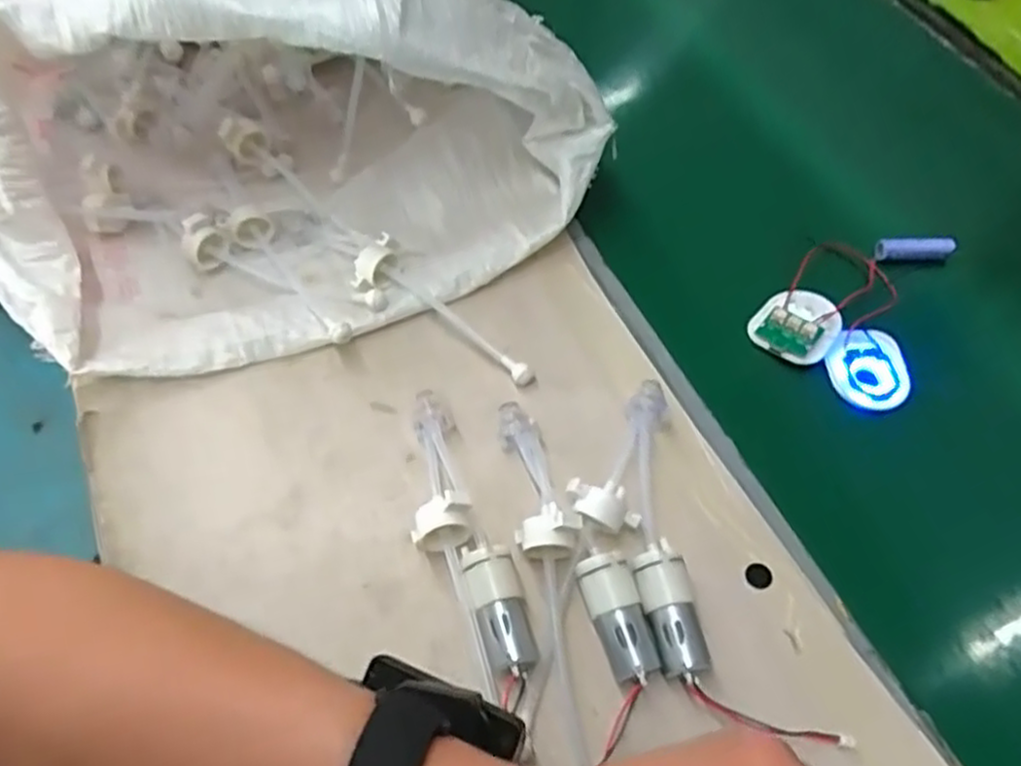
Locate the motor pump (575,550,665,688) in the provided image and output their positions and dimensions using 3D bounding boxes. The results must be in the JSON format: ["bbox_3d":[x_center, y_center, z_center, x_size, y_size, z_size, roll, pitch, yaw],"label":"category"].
[{"bbox_3d":[0.052,0.115,0.357,0.025,0.026,0.059,-16,60,-9],"label":"motor pump"}]

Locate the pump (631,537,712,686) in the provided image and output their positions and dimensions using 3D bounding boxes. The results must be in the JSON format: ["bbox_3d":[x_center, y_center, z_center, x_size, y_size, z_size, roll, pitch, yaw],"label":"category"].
[{"bbox_3d":[0.079,0.113,0.358,0.025,0.020,0.063,-12,60,-7],"label":"pump"}]

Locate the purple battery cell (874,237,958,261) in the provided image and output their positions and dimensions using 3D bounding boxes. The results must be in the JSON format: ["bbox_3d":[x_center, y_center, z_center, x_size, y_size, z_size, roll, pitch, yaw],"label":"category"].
[{"bbox_3d":[0.279,-0.094,0.502,0.051,0.011,0.015,-5,59,-2],"label":"purple battery cell"}]

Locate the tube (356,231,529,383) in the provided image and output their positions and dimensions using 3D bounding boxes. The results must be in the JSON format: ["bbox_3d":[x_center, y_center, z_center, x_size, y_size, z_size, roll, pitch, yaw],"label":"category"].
[{"bbox_3d":[-0.045,-0.041,0.446,0.137,0.027,0.033,37,66,20],"label":"tube"}]

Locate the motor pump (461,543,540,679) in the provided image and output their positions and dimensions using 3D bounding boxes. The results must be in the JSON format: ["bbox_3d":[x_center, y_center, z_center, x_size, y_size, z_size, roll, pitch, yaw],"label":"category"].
[{"bbox_3d":[-0.004,0.113,0.361,0.025,0.023,0.061,-16,60,-9],"label":"motor pump"}]

